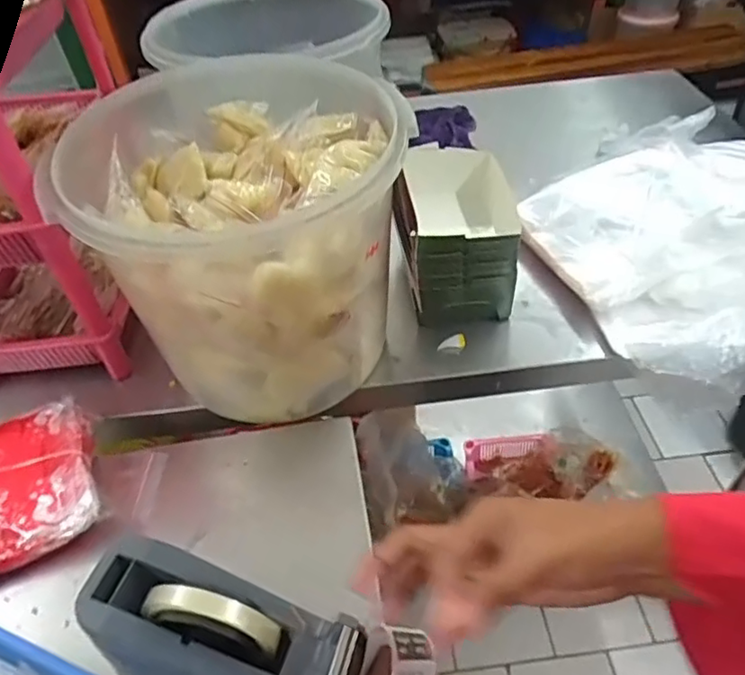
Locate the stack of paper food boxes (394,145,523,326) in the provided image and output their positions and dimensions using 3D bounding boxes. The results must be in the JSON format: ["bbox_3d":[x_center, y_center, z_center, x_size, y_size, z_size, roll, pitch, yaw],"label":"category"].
[{"bbox_3d":[0.101,-0.114,0.700,0.125,0.121,0.208,4,46,8],"label":"stack of paper food boxes"}]

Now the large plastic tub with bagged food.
[{"bbox_3d":[-0.117,-0.087,0.590,0.282,0.252,0.262,-2,46,2],"label":"large plastic tub with bagged food"}]

